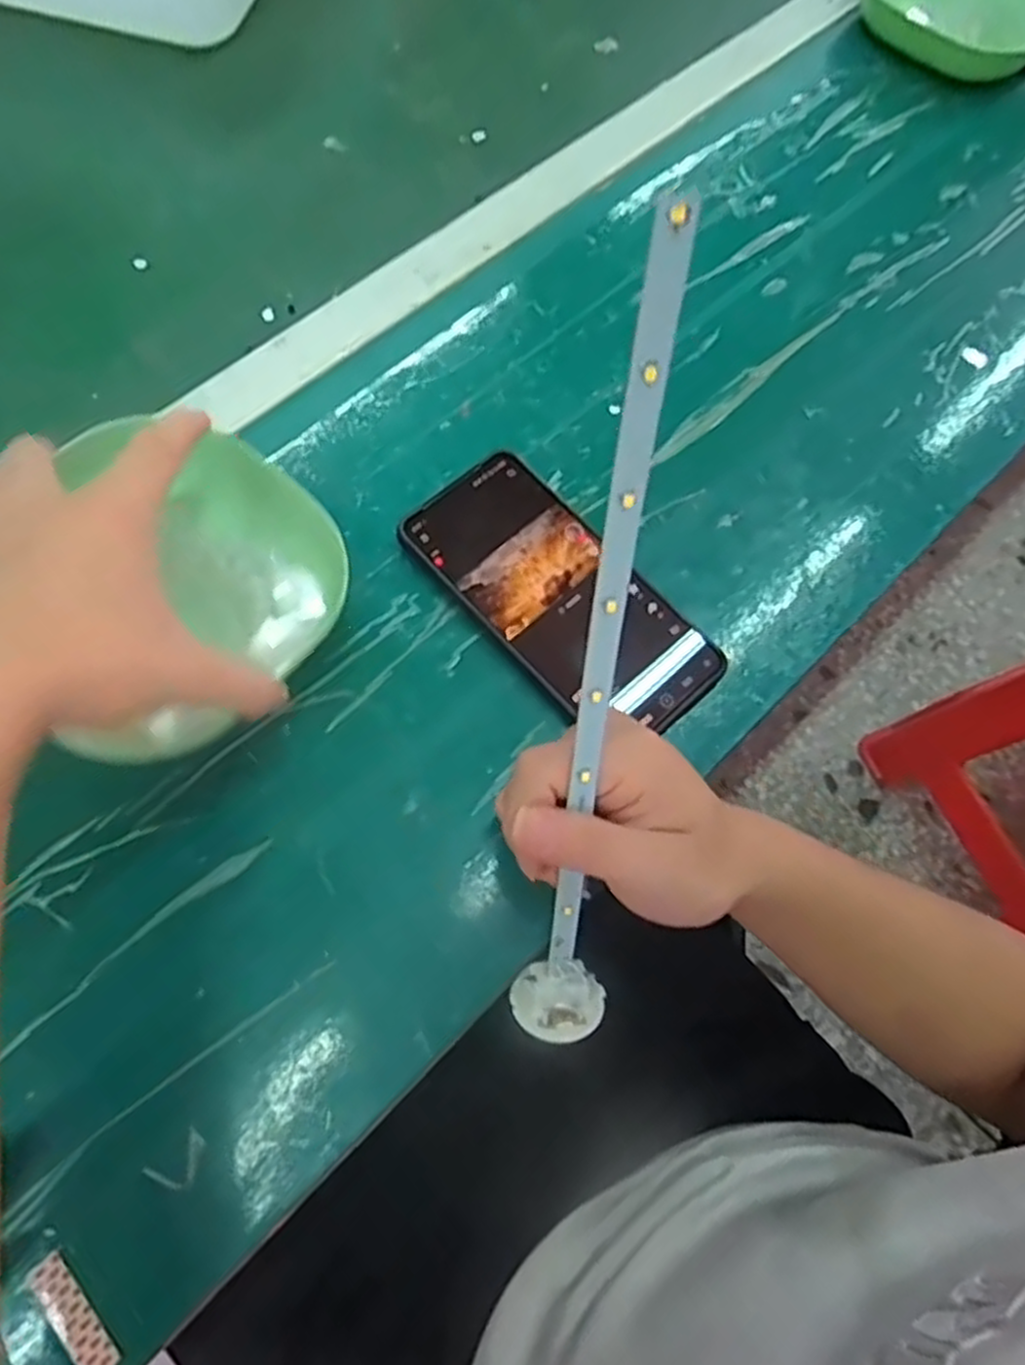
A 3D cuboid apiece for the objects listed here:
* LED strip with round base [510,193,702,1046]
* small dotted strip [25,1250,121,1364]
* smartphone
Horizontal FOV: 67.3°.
[{"bbox_3d":[0.028,0.017,0.248,0.031,0.291,0.021,5,33,1],"label":"LED strip with round base"},{"bbox_3d":[-0.160,0.232,0.280,0.014,0.004,0.044,-40,75,-15],"label":"small dotted strip"},{"bbox_3d":[0.023,-0.042,0.379,0.077,0.014,0.160,-42,75,-15],"label":"smartphone"}]

